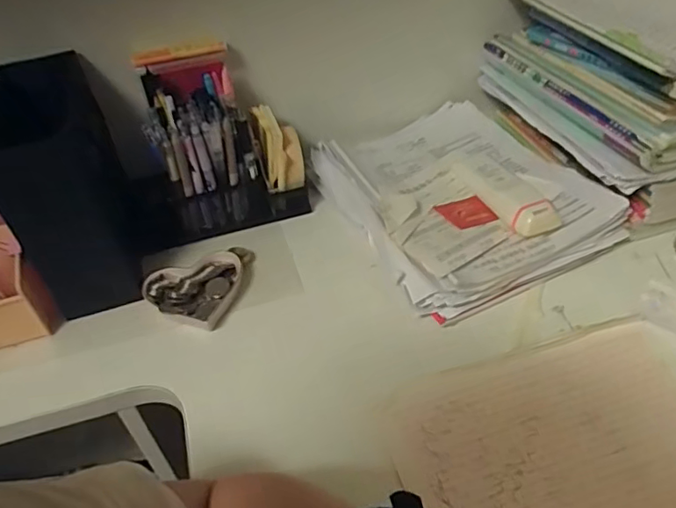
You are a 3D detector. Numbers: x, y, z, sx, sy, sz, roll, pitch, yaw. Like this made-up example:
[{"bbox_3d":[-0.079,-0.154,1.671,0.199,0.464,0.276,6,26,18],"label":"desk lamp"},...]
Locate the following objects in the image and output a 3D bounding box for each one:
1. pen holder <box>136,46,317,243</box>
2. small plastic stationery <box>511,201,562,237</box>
[{"bbox_3d":[-0.132,-0.130,0.659,0.159,0.182,0.114,-19,44,-13],"label":"pen holder"},{"bbox_3d":[0.198,-0.035,0.567,0.044,0.029,0.019,-16,43,-10],"label":"small plastic stationery"}]

